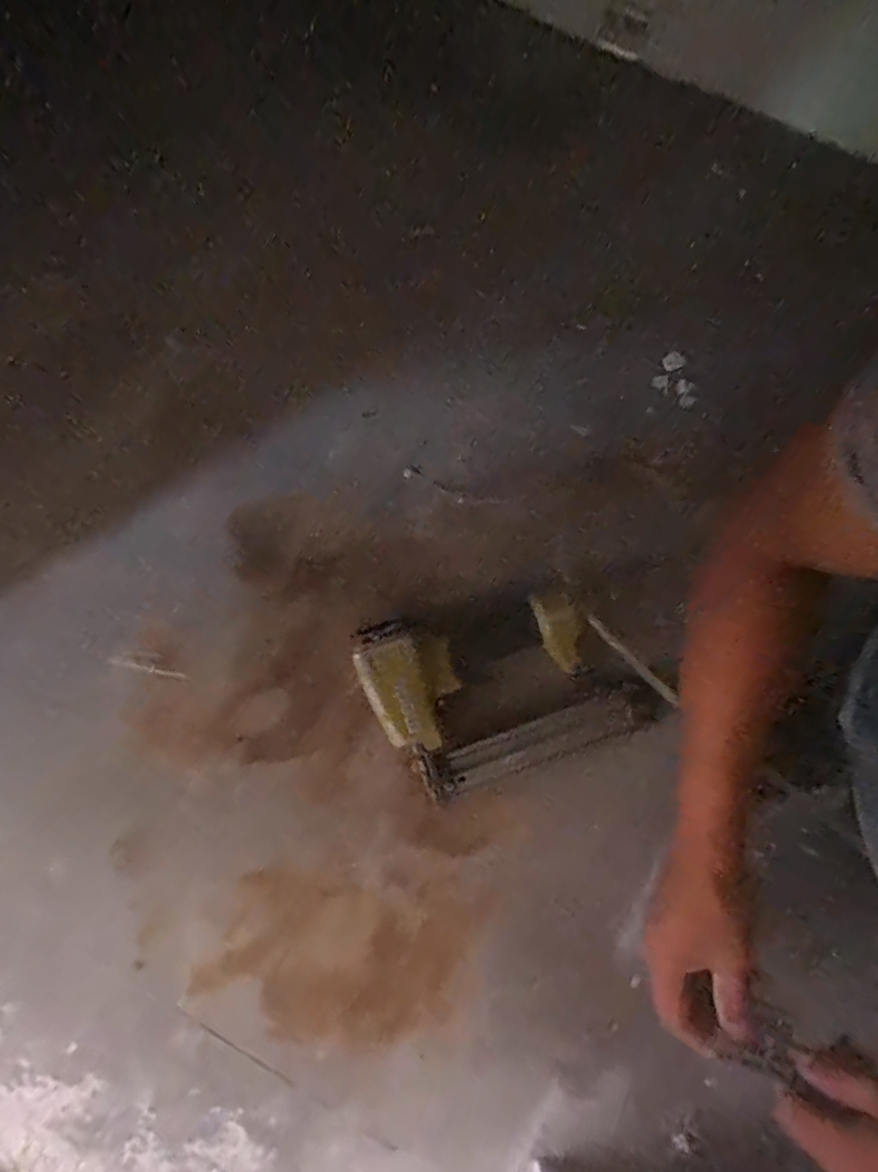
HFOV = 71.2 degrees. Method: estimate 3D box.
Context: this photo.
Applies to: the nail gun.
[{"bbox_3d":[0.054,0.083,0.543,0.217,0.069,0.156,-21,78,-6],"label":"nail gun"}]

